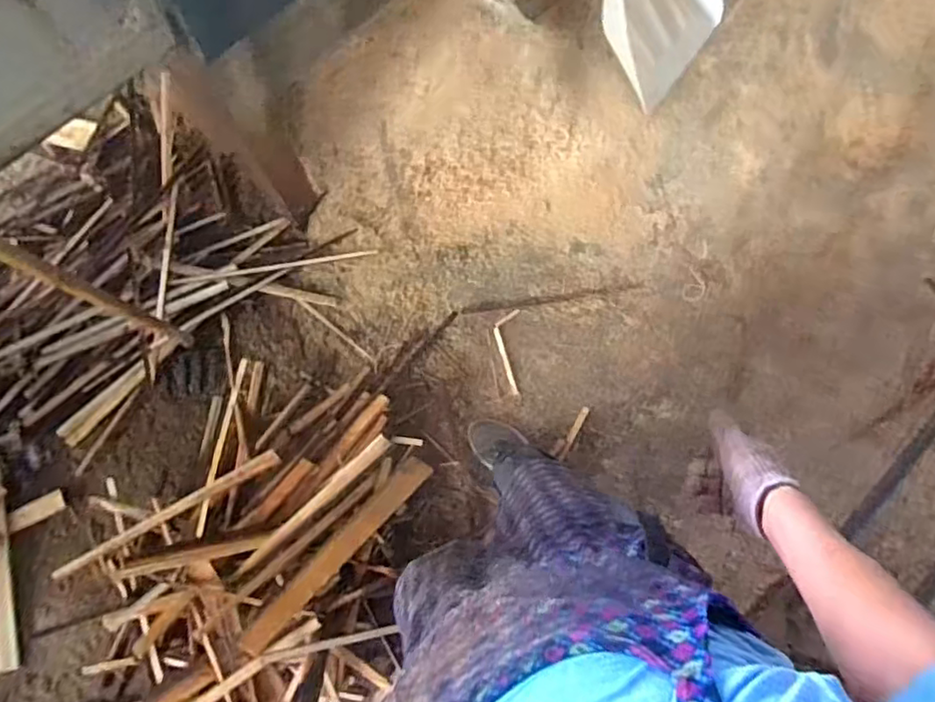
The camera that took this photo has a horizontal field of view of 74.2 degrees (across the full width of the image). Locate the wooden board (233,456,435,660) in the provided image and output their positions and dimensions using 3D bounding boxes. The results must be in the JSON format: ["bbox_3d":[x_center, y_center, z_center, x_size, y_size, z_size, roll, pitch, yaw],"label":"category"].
[{"bbox_3d":[-0.265,0.418,1.321,0.061,0.026,0.520,41,58,8],"label":"wooden board"}]

